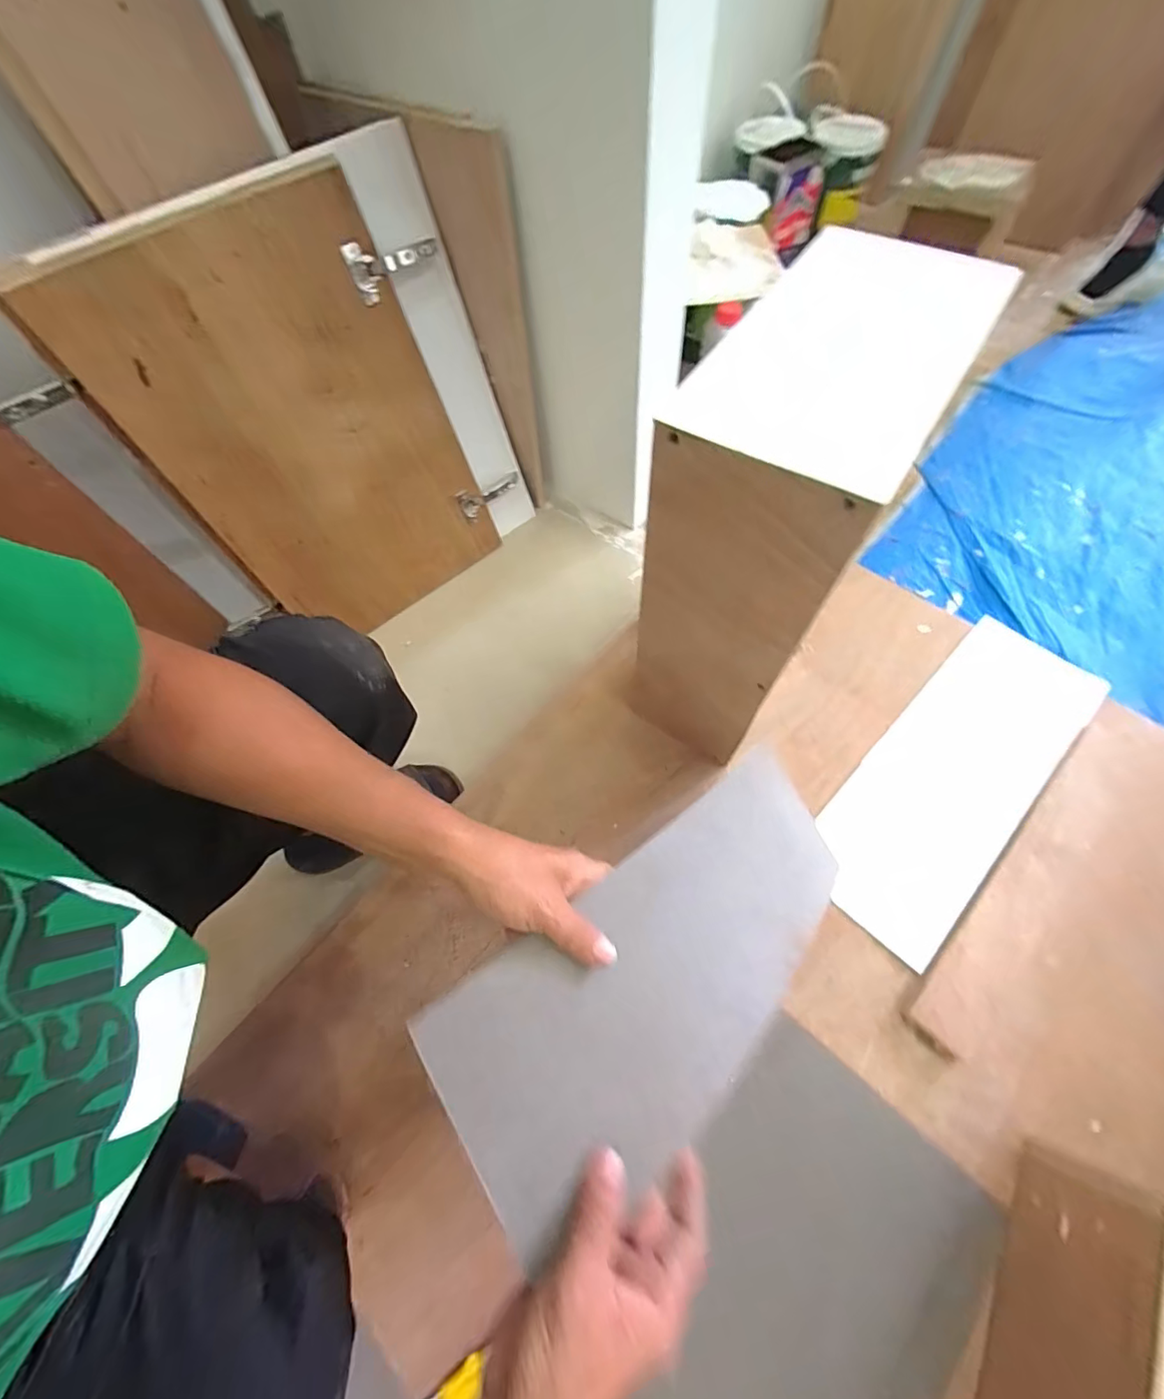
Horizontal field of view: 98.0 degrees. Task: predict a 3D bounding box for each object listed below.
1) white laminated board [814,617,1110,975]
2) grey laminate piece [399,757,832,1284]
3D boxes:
[{"bbox_3d":[0.469,0.089,0.636,0.169,0.020,0.456,41,73,20],"label":"white laminated board"},{"bbox_3d":[0.102,0.182,0.406,0.436,0.065,0.155,-22,61,-39],"label":"grey laminate piece"}]

